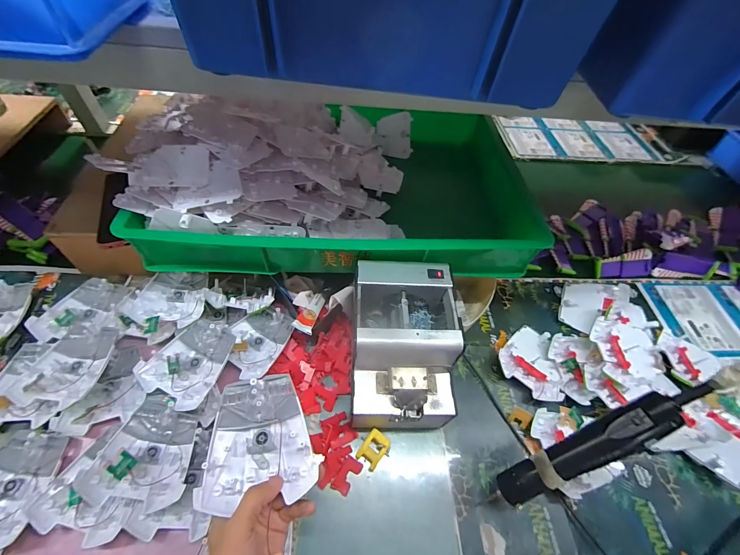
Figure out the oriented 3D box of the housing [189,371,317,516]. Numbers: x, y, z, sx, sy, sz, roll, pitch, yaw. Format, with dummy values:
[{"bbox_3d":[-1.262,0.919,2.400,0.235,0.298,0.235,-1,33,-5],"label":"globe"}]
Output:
[{"bbox_3d":[-0.104,0.150,0.306,0.096,0.021,0.104,-7,57,-10],"label":"housing"}]

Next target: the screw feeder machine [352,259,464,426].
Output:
[{"bbox_3d":[0.040,0.095,0.435,0.124,0.146,0.185,2,56,-4],"label":"screw feeder machine"}]

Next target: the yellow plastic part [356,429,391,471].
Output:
[{"bbox_3d":[0.004,0.222,0.420,0.030,0.018,0.040,35,60,18],"label":"yellow plastic part"}]

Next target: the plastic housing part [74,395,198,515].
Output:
[{"bbox_3d":[-0.256,0.200,0.383,0.095,0.024,0.115,22,41,-14],"label":"plastic housing part"}]

